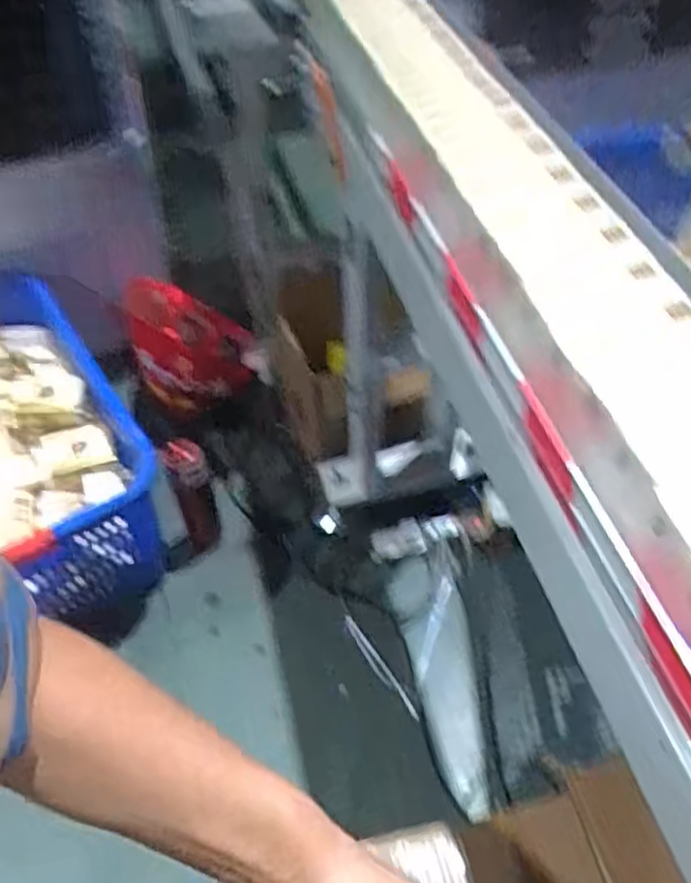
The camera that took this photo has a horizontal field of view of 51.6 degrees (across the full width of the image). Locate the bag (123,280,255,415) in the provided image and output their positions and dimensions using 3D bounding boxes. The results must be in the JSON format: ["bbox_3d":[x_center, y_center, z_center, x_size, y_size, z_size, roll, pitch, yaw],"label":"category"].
[{"bbox_3d":[-0.339,-0.204,1.576,0.277,0.317,0.088,-2,51,-2],"label":"bag"}]

